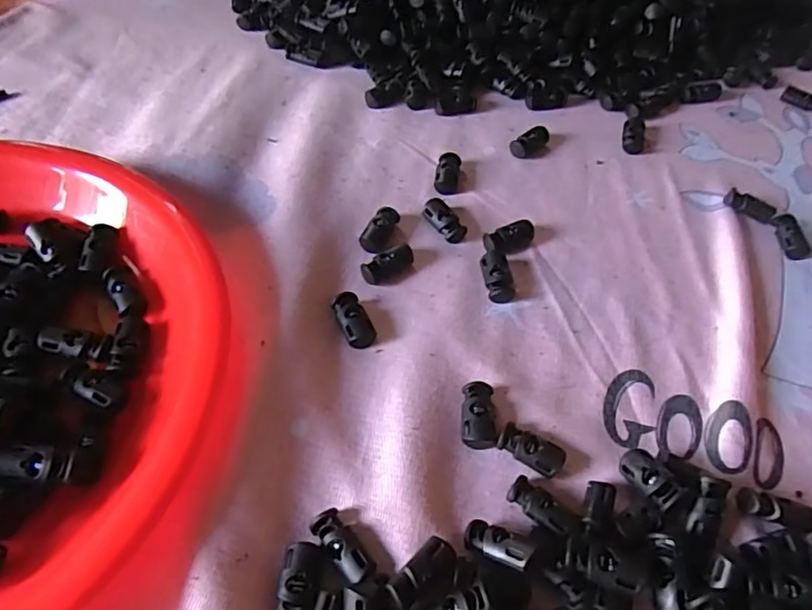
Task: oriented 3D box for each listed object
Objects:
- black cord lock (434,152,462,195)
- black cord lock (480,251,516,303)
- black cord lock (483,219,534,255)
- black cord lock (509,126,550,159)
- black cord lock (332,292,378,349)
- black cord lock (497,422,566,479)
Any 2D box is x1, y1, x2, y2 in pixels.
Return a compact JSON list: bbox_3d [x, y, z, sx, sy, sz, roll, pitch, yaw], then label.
[{"bbox_3d":[0.025,-0.078,0.332,0.014,0.008,0.028,11,54,3],"label":"black cord lock"},{"bbox_3d":[0.048,-0.015,0.289,0.015,0.008,0.029,-5,55,-8],"label":"black cord lock"},{"bbox_3d":[0.056,-0.035,0.304,0.028,0.009,0.016,-20,58,-18],"label":"black cord lock"},{"bbox_3d":[0.078,-0.102,0.354,0.029,0.008,0.013,-37,65,-26],"label":"black cord lock"},{"bbox_3d":[-0.025,0.006,0.266,0.015,0.007,0.029,-20,58,-18],"label":"black cord lock"},{"bbox_3d":[0.052,0.060,0.233,0.028,0.007,0.013,25,56,13],"label":"black cord lock"}]

